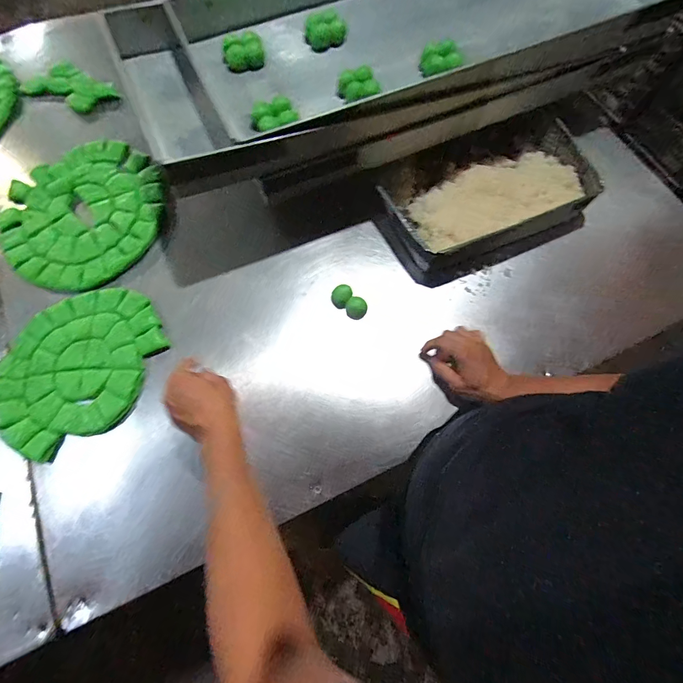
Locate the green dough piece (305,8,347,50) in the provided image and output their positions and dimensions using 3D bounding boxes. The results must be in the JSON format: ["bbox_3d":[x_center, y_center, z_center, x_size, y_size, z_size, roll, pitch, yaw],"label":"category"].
[{"bbox_3d":[-0.028,-0.553,0.630,0.071,0.040,0.039,0,70,0],"label":"green dough piece"}]

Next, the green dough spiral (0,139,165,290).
[{"bbox_3d":[-0.467,-0.237,0.643,0.274,0.022,0.289,42,75,14],"label":"green dough spiral"}]

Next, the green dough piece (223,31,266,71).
[{"bbox_3d":[-0.170,-0.508,0.616,0.068,0.036,0.052,-14,71,-5],"label":"green dough piece"}]

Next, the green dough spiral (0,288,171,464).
[{"bbox_3d":[-0.412,0.036,0.556,0.222,0.016,0.270,34,74,12],"label":"green dough spiral"}]

